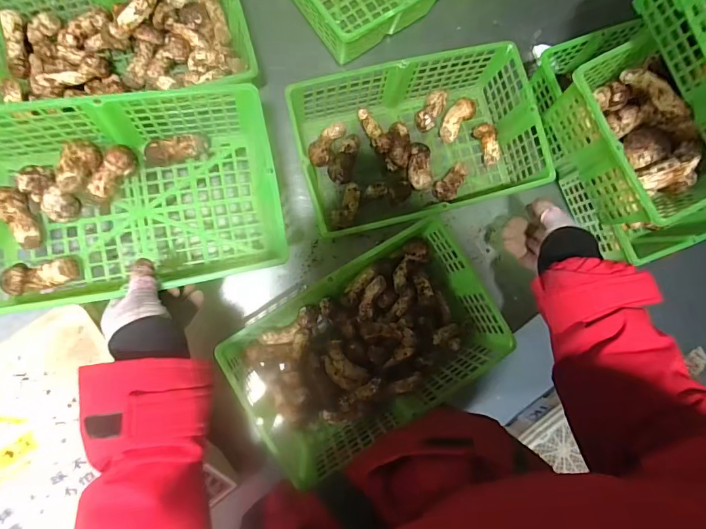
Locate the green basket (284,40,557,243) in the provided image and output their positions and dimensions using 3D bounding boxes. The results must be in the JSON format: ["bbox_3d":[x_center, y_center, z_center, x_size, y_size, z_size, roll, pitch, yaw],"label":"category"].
[{"bbox_3d":[0.090,-0.184,0.640,0.334,0.116,0.207,-12,87,-8],"label":"green basket"}]

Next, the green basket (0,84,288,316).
[{"bbox_3d":[-0.264,-0.078,0.496,0.342,0.120,0.216,-9,87,-8],"label":"green basket"}]

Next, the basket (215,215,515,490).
[{"bbox_3d":[0.019,0.110,0.579,0.335,0.090,0.201,-31,90,-9],"label":"basket"}]

